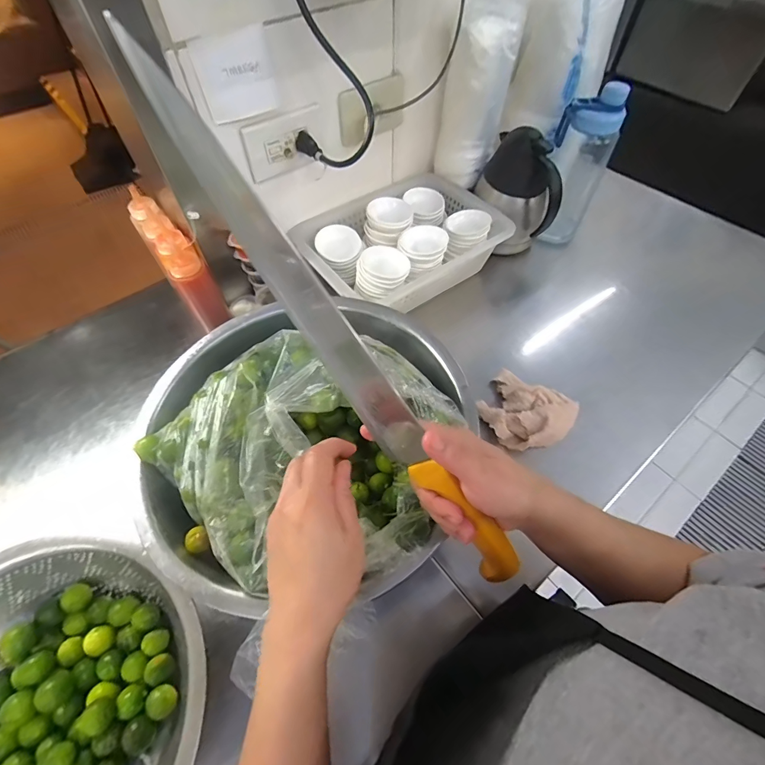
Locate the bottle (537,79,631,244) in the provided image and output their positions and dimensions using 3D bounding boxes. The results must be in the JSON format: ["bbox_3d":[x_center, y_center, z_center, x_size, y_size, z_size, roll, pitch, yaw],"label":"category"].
[{"bbox_3d":[0.340,-0.375,0.692,0.096,0.244,0.071,22,60,15],"label":"bottle"}]

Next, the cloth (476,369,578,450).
[{"bbox_3d":[0.195,0.039,0.527,0.115,0.028,0.107,31,63,19],"label":"cloth"}]

